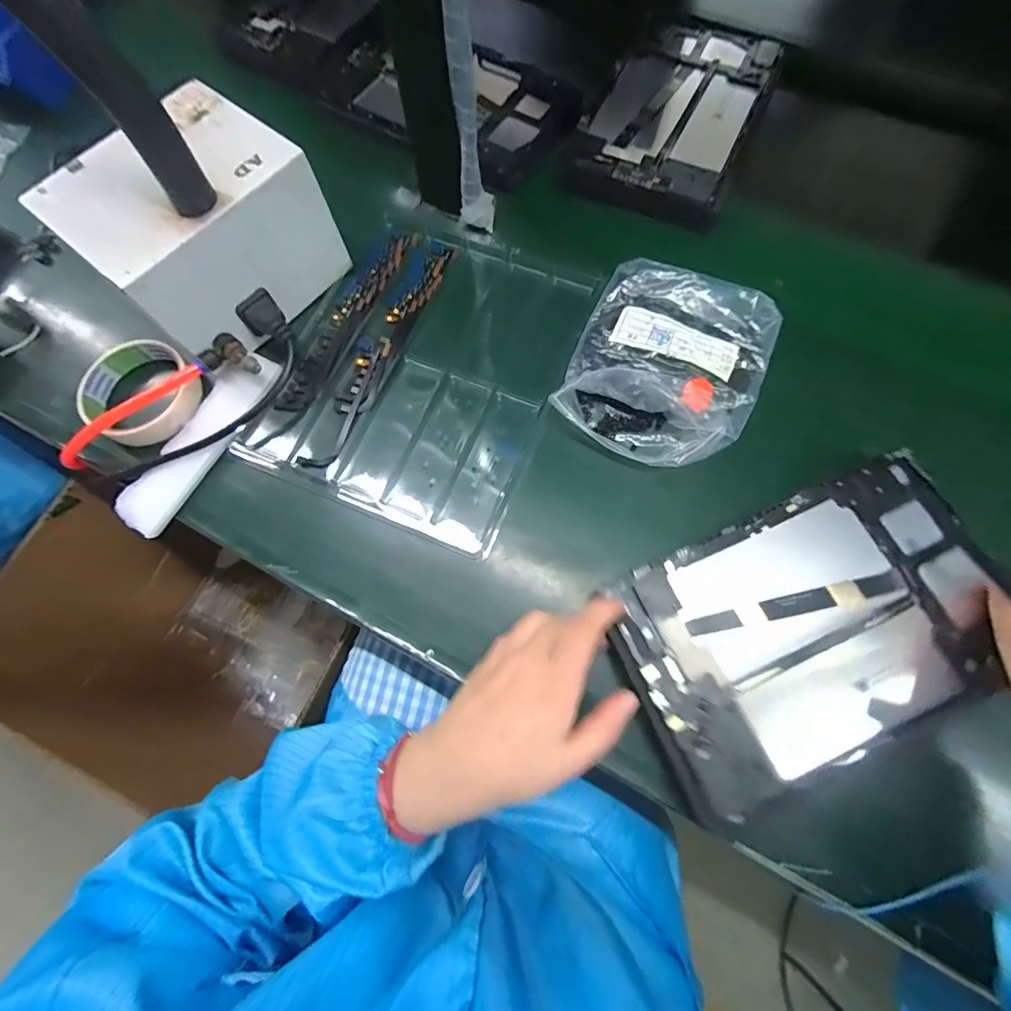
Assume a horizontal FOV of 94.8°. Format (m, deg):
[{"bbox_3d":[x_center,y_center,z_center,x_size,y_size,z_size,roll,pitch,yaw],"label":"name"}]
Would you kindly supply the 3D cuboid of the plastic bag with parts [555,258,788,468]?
[{"bbox_3d":[0.130,-0.114,0.366,0.142,0.021,0.171,21,73,8],"label":"plastic bag with parts"}]

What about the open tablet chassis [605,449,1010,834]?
[{"bbox_3d":[0.193,0.073,0.291,0.240,0.014,0.147,-26,74,-6],"label":"open tablet chassis"}]

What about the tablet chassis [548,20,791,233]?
[{"bbox_3d":[0.161,-0.384,0.446,0.159,0.007,0.274,25,74,9],"label":"tablet chassis"}]

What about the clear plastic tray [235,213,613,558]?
[{"bbox_3d":[-0.063,-0.115,0.388,0.213,0.026,0.263,22,75,8],"label":"clear plastic tray"}]

